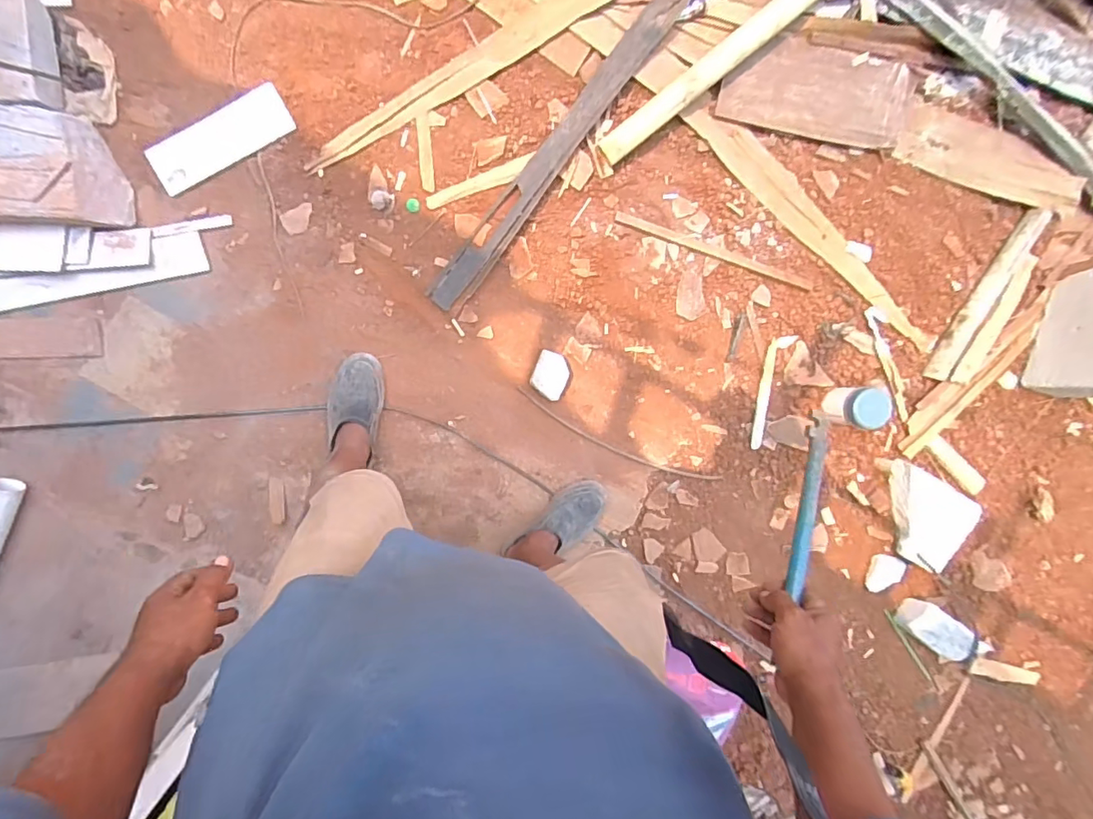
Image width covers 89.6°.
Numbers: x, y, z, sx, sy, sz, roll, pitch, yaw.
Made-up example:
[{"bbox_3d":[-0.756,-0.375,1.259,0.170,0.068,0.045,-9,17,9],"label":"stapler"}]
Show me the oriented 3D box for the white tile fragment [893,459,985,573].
[{"bbox_3d":[0.905,0.262,1.332,0.247,0.043,0.203,29,94,-7],"label":"white tile fragment"}]

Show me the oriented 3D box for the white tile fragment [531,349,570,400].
[{"bbox_3d":[0.009,-0.077,1.232,0.074,0.034,0.098,21,94,-9],"label":"white tile fragment"}]

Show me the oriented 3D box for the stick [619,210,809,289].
[{"bbox_3d":[0.395,-0.362,1.268,0.490,0.009,0.022,17,94,-9],"label":"stick"}]

